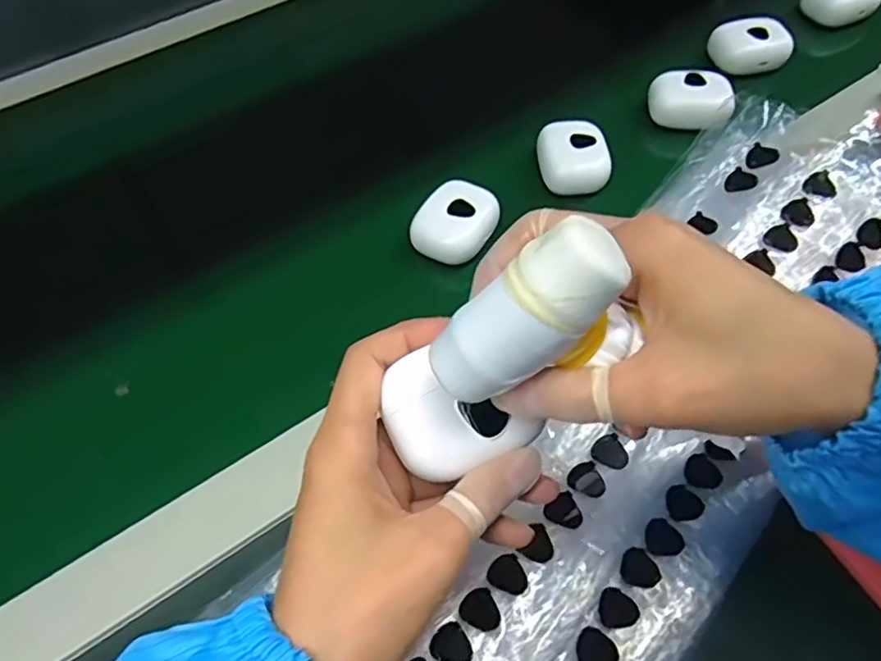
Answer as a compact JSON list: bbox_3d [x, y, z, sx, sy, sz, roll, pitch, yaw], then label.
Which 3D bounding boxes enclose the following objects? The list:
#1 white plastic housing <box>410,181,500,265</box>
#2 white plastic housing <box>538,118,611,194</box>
[{"bbox_3d":[0.011,-0.071,0.400,0.045,0.021,0.053,26,62,19],"label":"white plastic housing"},{"bbox_3d":[0.092,-0.121,0.430,0.046,0.024,0.048,0,56,4],"label":"white plastic housing"}]

